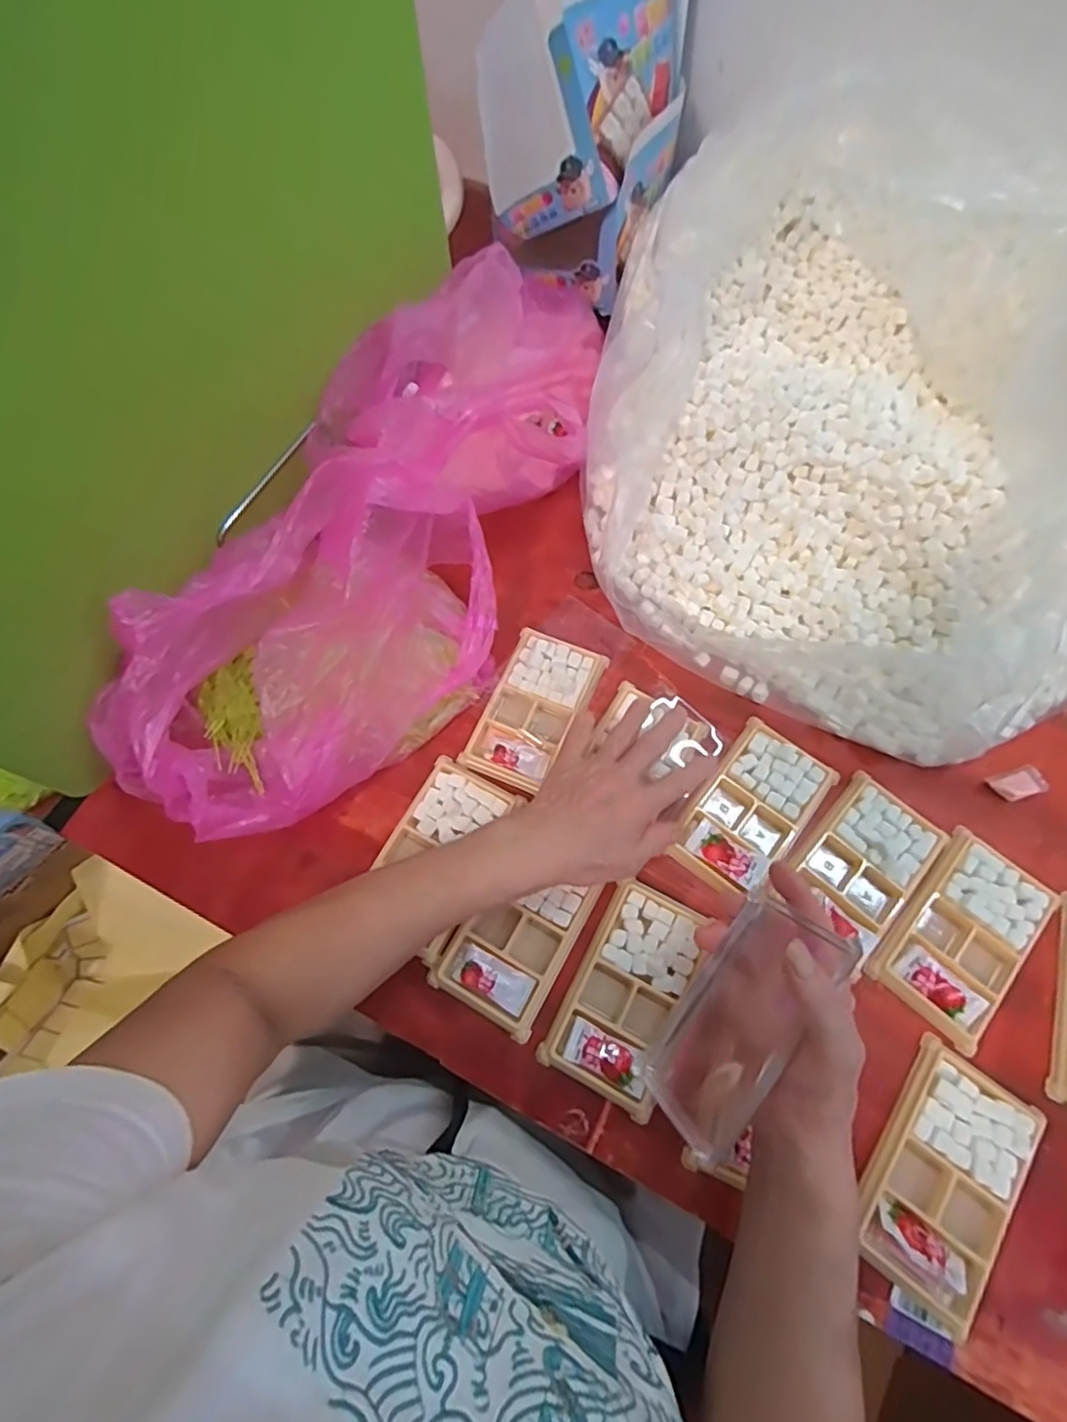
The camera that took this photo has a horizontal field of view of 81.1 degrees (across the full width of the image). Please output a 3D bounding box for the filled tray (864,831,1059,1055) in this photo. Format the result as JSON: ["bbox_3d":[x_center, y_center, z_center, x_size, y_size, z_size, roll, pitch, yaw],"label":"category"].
[{"bbox_3d":[0.308,0.159,0.444,0.077,0.014,0.134,40,73,17],"label":"filled tray"}]

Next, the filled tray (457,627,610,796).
[{"bbox_3d":[0.001,-0.003,0.521,0.077,0.013,0.137,21,69,11],"label":"filled tray"}]

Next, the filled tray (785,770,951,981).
[{"bbox_3d":[0.248,0.111,0.465,0.078,0.016,0.120,40,73,17],"label":"filled tray"}]

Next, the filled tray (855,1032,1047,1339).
[{"bbox_3d":[0.257,0.288,0.385,0.076,0.017,0.134,35,72,16],"label":"filled tray"}]

